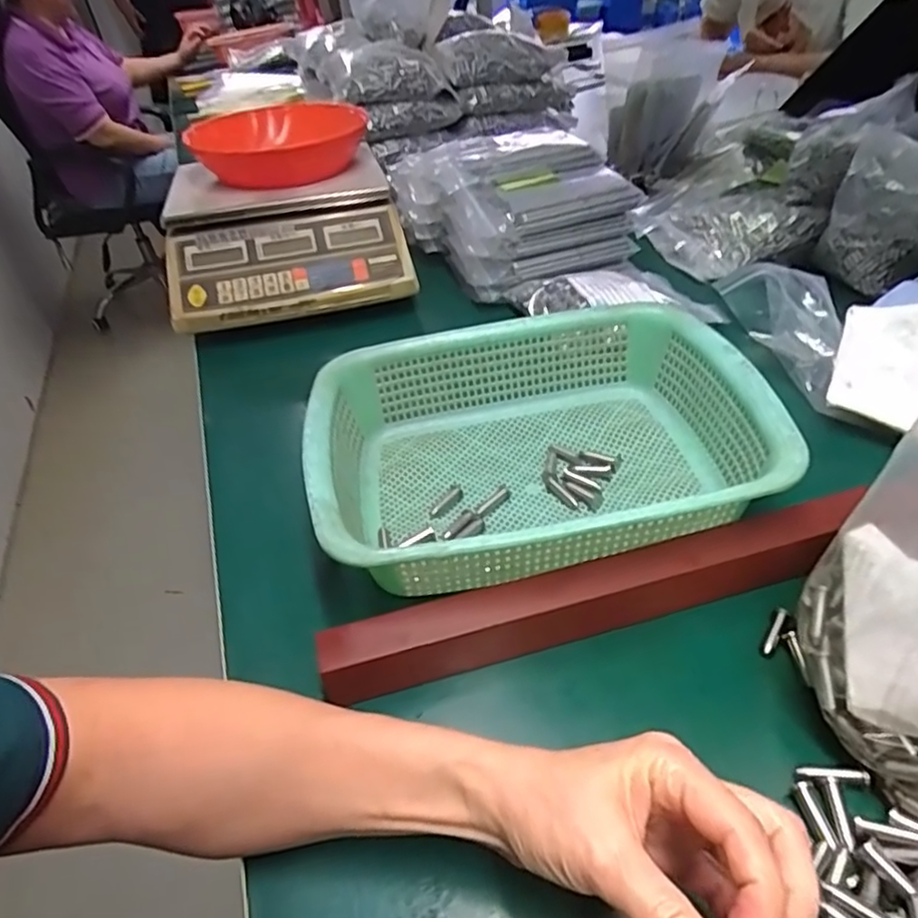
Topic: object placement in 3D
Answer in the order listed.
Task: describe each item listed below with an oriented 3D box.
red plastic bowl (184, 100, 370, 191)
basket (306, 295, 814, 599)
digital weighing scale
[{"bbox_3d":[-0.218,-0.389,0.770,0.208,0.057,0.208,-10,42,-3],"label":"red plastic bowl"},{"bbox_3d":[0.053,-0.009,0.444,0.299,0.080,0.219,-11,42,-3],"label":"basket"},{"bbox_3d":[-0.196,-0.264,0.723,0.250,0.103,0.250,-13,42,-5],"label":"digital weighing scale"}]

